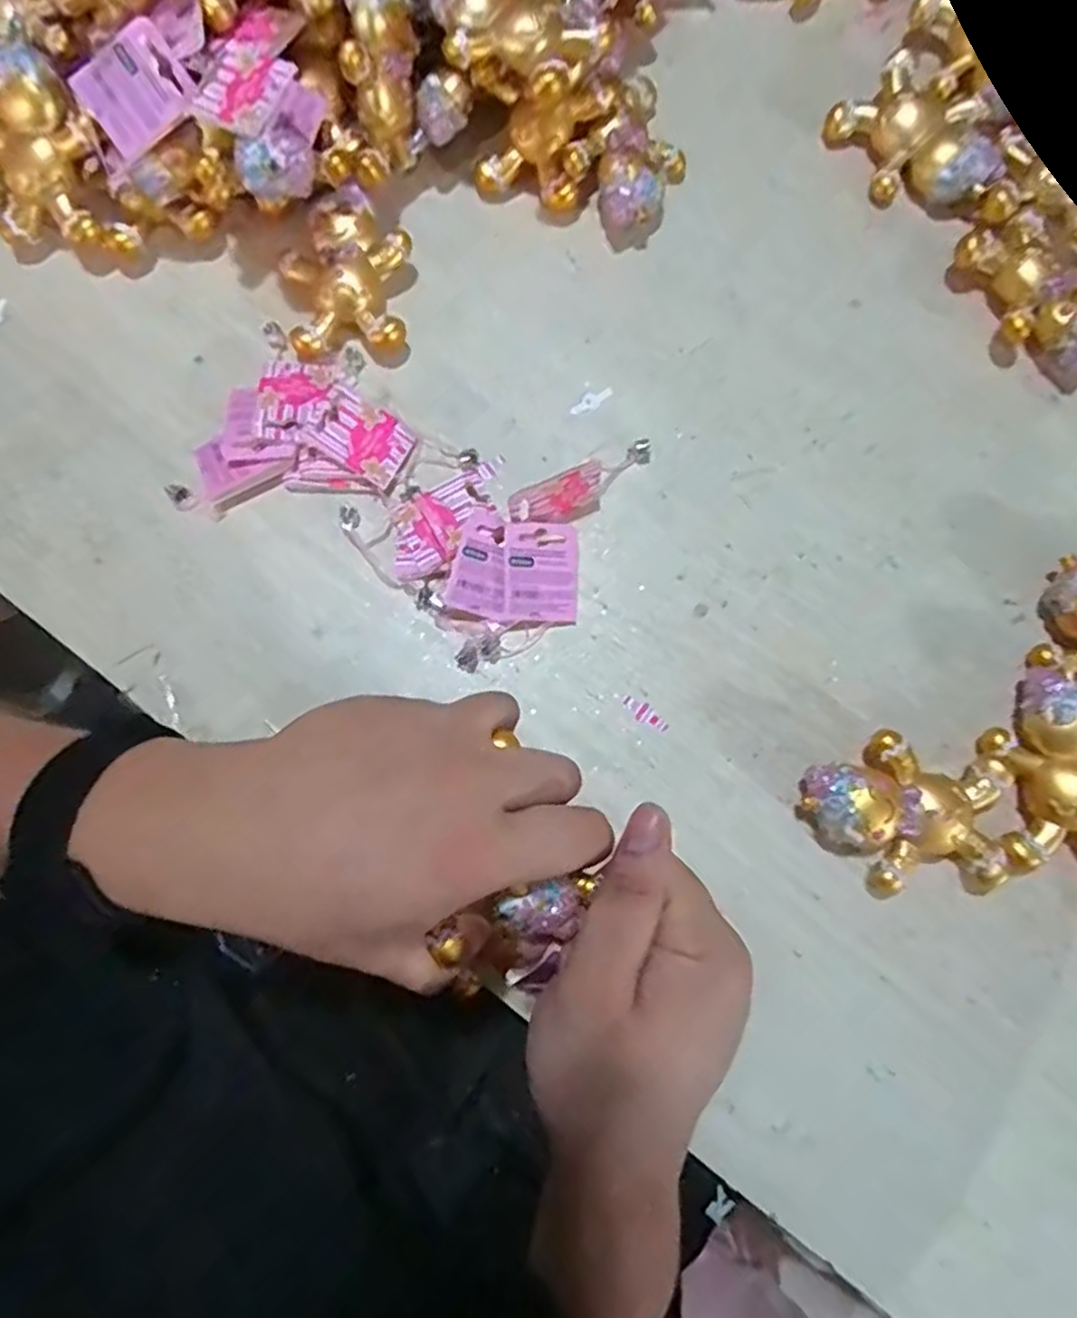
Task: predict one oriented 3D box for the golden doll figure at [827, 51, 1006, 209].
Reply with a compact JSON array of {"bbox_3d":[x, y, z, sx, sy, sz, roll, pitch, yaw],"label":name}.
[{"bbox_3d":[0.254,-0.349,0.488,0.075,0.036,0.107,-29,80,-4],"label":"golden doll figure"}]

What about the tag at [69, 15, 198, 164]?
[{"bbox_3d":[-0.239,-0.333,0.425,0.071,0.011,0.048,-20,119,25],"label":"tag"}]

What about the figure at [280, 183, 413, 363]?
[{"bbox_3d":[-0.127,-0.249,0.476,0.083,0.040,0.100,0,79,1],"label":"figure"}]

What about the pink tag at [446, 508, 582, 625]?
[{"bbox_3d":[-0.012,-0.054,0.444,0.077,0.019,0.064,11,80,3],"label":"pink tag"}]

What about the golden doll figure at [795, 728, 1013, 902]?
[{"bbox_3d":[0.207,0.089,0.409,0.111,0.030,0.086,5,80,2],"label":"golden doll figure"}]

